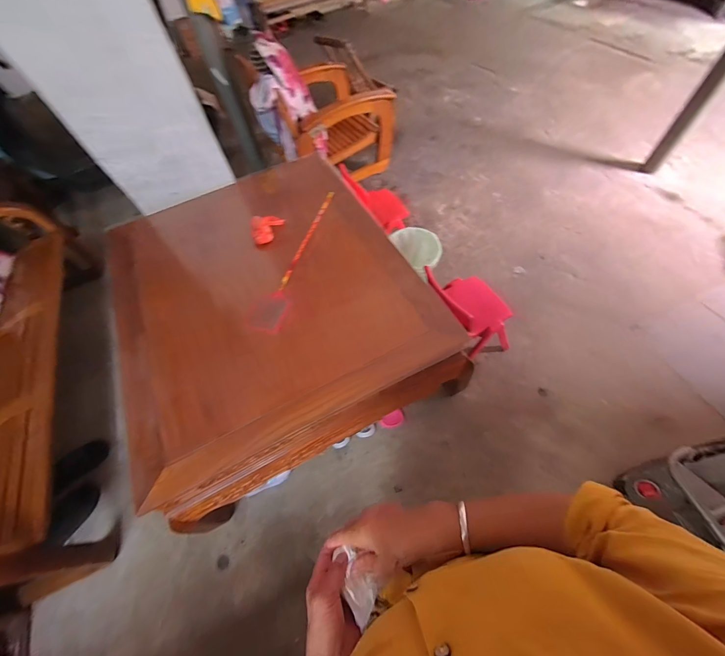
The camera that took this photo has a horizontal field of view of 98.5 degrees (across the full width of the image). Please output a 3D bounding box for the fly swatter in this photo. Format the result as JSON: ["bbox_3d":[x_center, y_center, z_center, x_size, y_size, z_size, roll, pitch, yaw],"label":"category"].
[{"bbox_3d":[-0.243,-0.299,1.268,0.130,0.026,0.740,15,61,13],"label":"fly swatter"}]

